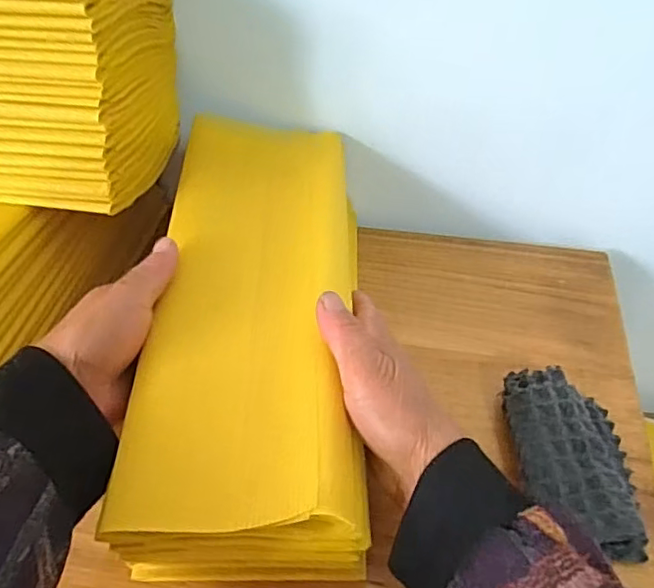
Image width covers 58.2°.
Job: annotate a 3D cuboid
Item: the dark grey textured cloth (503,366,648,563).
[{"bbox_3d":[0.154,0.101,0.364,0.071,0.036,0.114,-2,47,-1],"label":"dark grey textured cloth"}]

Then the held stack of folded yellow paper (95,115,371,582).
[{"bbox_3d":[-0.043,0.011,0.383,0.123,0.083,0.313,-1,52,1],"label":"held stack of folded yellow paper"}]

